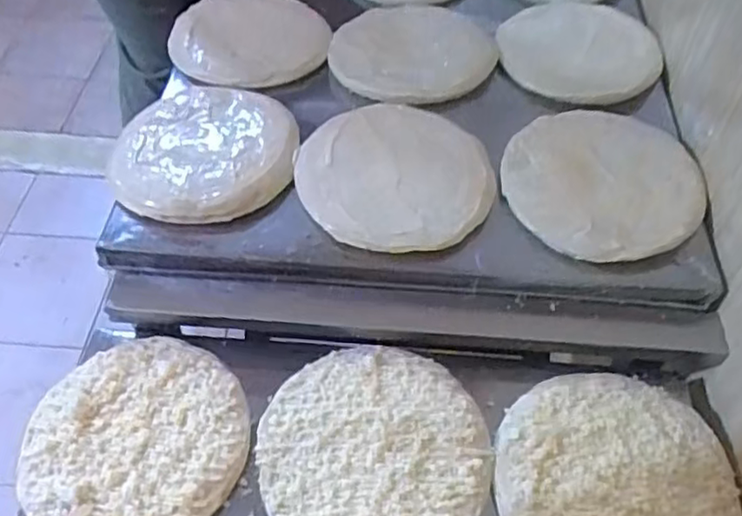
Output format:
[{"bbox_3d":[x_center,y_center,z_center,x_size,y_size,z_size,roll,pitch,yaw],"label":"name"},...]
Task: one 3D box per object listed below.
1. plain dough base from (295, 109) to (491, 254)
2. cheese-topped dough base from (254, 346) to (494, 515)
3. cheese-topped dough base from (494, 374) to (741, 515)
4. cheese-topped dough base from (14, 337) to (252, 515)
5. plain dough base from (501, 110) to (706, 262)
[{"bbox_3d":[0.026,-0.091,0.710,0.202,0.026,0.201,4,51,-6],"label":"plain dough base"},{"bbox_3d":[0.002,0.168,0.591,0.194,0.013,0.203,0,53,0],"label":"cheese-topped dough base"},{"bbox_3d":[0.214,0.194,0.580,0.208,0.016,0.191,0,53,0],"label":"cheese-topped dough base"},{"bbox_3d":[-0.207,0.158,0.598,0.187,0.008,0.198,0,53,0],"label":"cheese-topped dough base"},{"bbox_3d":[0.239,-0.086,0.704,0.188,0.027,0.200,0,53,0],"label":"plain dough base"}]

